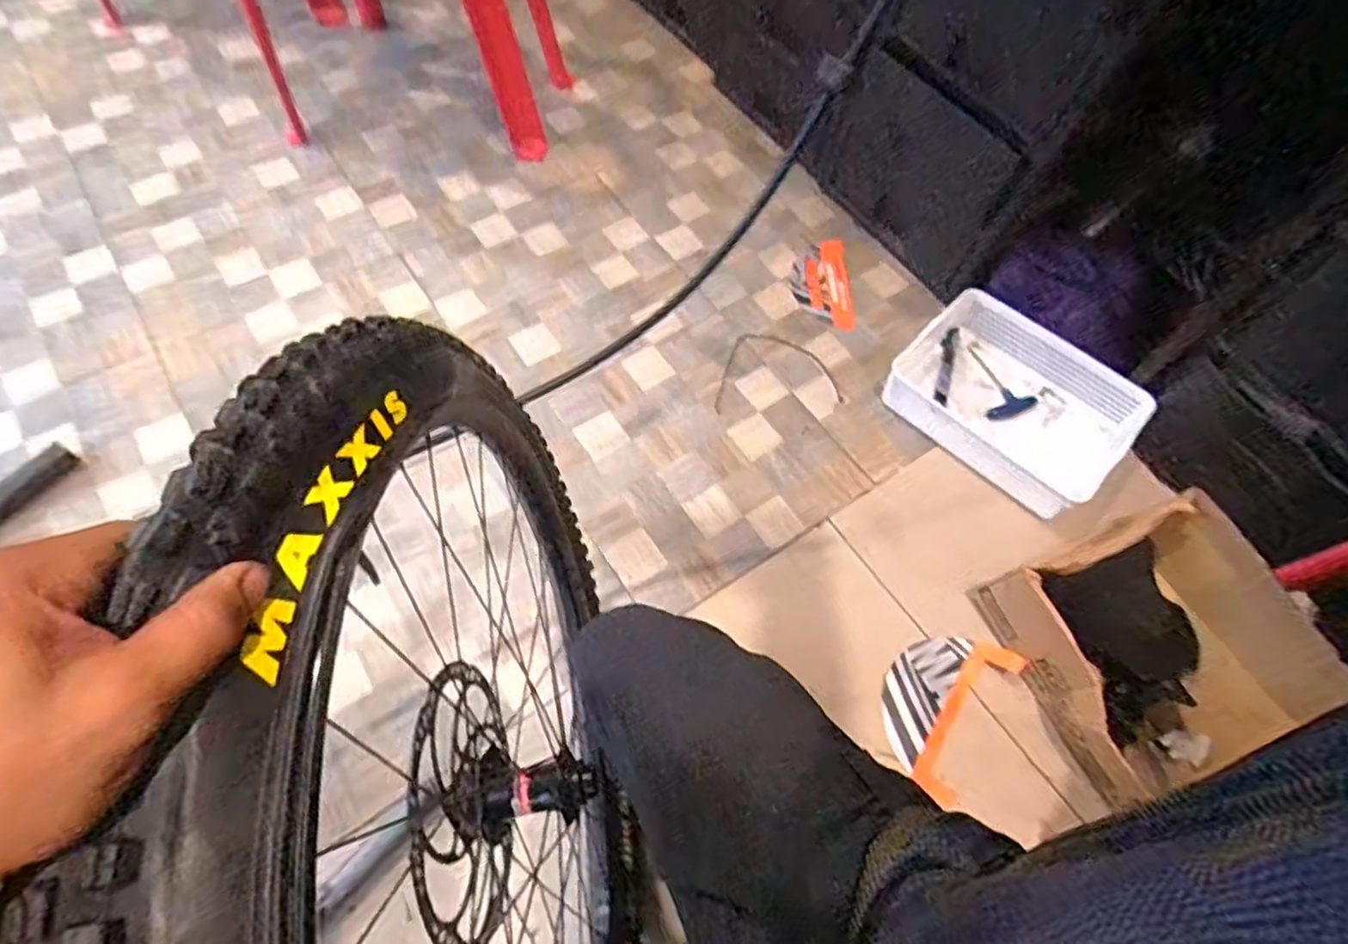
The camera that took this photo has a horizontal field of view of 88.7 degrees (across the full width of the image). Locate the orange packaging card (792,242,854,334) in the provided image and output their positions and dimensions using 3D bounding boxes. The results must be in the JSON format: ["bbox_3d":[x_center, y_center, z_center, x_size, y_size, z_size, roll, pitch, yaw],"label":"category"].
[{"bbox_3d":[0.262,-0.332,1.214,0.102,0.007,0.191,0,63,-4],"label":"orange packaging card"}]

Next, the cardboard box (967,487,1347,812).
[{"bbox_3d":[0.617,0.212,0.878,0.352,0.147,0.312,-23,67,-14],"label":"cardboard box"}]

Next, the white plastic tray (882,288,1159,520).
[{"bbox_3d":[0.523,-0.109,1.074,0.245,0.089,0.341,-41,72,-21],"label":"white plastic tray"}]

